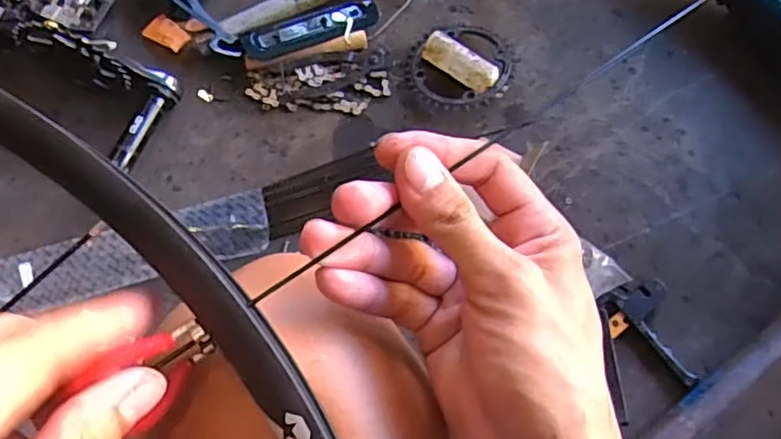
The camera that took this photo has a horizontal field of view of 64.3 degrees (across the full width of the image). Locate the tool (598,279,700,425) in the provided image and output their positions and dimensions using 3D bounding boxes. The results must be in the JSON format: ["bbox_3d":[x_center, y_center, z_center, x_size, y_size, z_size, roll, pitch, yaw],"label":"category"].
[{"bbox_3d":[0.282,0.143,0.699,0.097,0.016,0.139,-13,74,-5],"label":"tool"}]

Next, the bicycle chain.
[{"bbox_3d":[-0.091,-0.166,0.785,0.174,0.014,0.056,-2,73,-2],"label":"bicycle chain"}]

